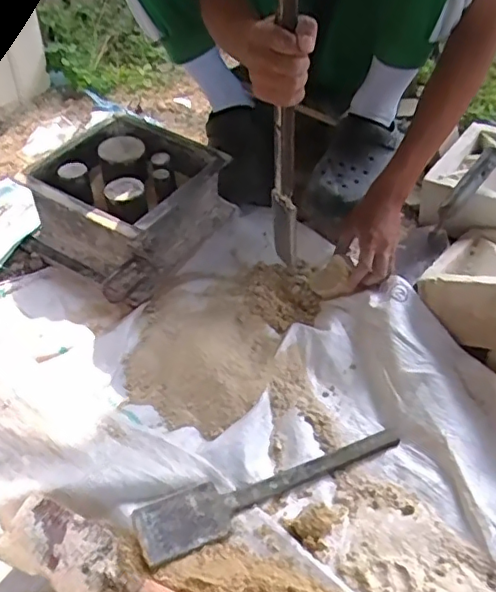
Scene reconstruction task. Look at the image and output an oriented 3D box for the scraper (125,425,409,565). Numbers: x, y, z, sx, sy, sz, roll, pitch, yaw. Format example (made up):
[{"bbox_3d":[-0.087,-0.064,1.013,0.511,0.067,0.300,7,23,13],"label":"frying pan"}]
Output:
[{"bbox_3d":[0.033,0.213,0.661,0.320,0.015,0.063,-17,48,-16],"label":"scraper"}]

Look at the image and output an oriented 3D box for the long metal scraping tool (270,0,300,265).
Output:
[{"bbox_3d":[0.046,-0.199,0.676,0.010,0.397,0.048,-33,55,-28],"label":"long metal scraping tool"}]

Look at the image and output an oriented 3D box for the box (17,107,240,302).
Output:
[{"bbox_3d":[-0.196,-0.148,0.925,0.239,0.130,0.261,26,51,23],"label":"box"}]

